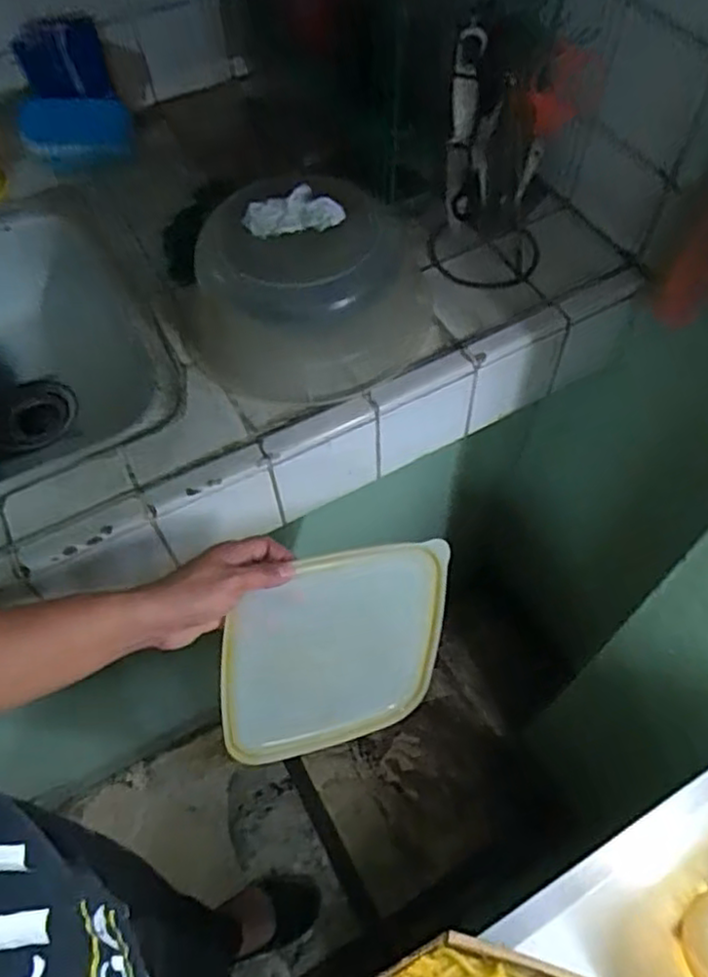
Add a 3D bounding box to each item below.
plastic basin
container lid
[{"bbox_3d":[-0.048,-0.196,0.650,0.244,0.130,0.217,11,60,8],"label":"plastic basin"},{"bbox_3d":[-0.016,0.153,0.636,0.209,0.212,0.010,-6,25,-23],"label":"container lid"}]

